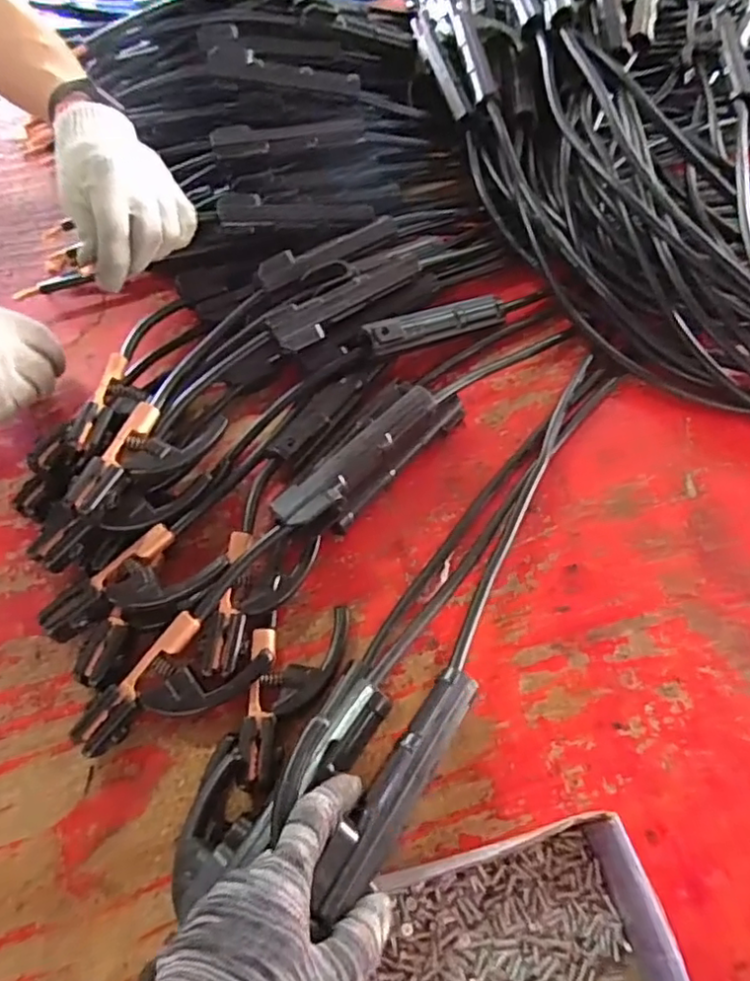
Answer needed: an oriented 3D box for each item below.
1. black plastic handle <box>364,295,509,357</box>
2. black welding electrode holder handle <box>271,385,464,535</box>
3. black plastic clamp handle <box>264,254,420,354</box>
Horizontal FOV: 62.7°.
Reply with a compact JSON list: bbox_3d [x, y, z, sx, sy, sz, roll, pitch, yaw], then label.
[{"bbox_3d":[0.060,-0.151,0.554,0.153,0.022,0.024,-22,63,-30],"label":"black plastic handle"},{"bbox_3d":[0.002,-0.023,0.485,0.036,0.053,0.180,41,68,19],"label":"black welding electrode holder handle"},{"bbox_3d":[-0.023,-0.166,0.535,0.152,0.024,0.030,-32,65,-18],"label":"black plastic clamp handle"}]

